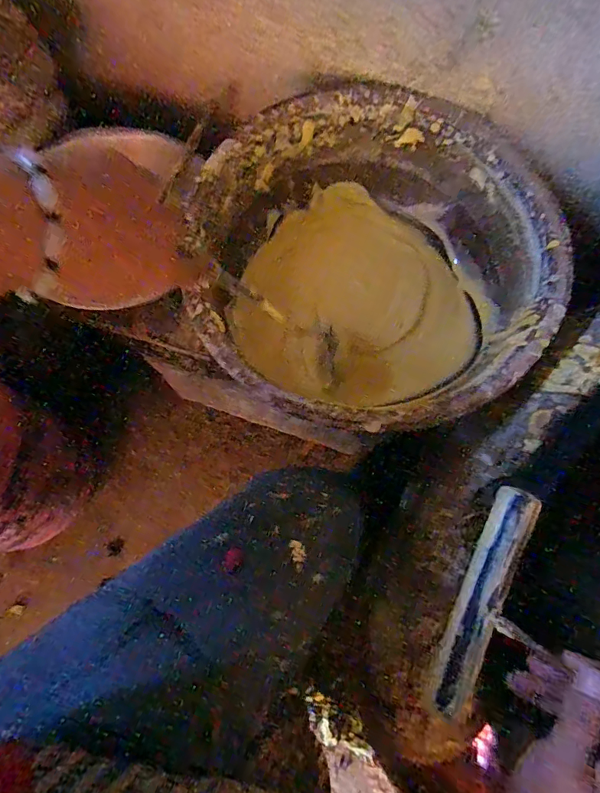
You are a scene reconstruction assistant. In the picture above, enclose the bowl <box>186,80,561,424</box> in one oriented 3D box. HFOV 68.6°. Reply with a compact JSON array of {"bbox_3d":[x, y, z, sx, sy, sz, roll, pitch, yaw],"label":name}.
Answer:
[{"bbox_3d":[0.092,-0.173,0.562,0.401,0.163,0.391,10,74,1],"label":"bowl"}]

